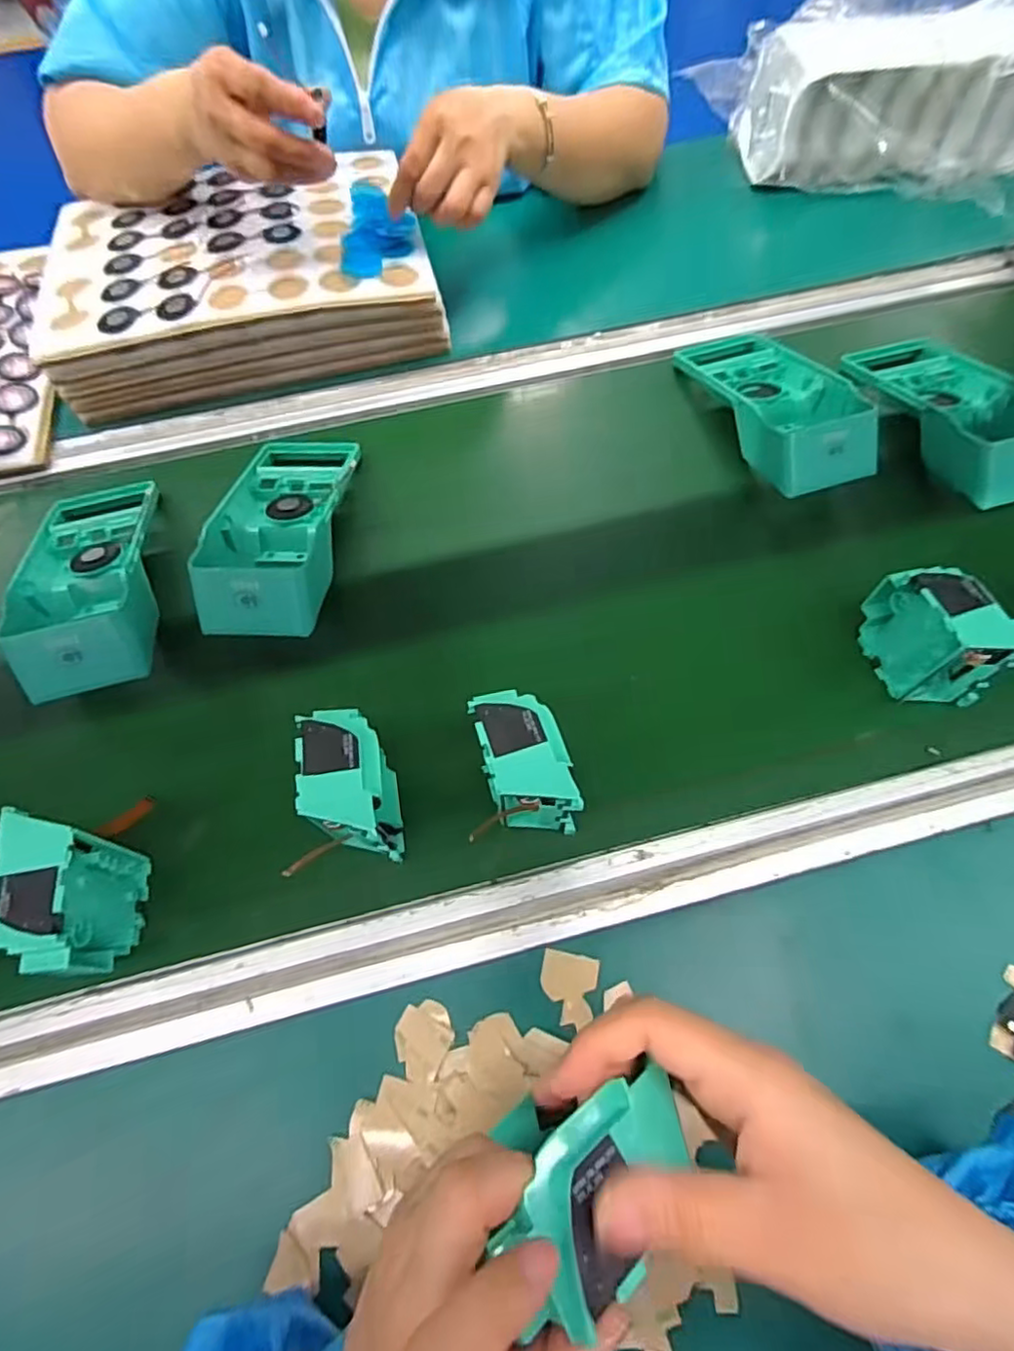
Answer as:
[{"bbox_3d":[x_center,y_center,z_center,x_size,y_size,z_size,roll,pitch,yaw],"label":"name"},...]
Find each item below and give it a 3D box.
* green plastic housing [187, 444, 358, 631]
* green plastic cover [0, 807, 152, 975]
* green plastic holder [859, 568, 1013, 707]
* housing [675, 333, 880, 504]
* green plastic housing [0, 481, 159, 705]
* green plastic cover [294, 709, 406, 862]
[{"bbox_3d":[-0.168,-0.117,0.462,0.091,0.043,0.196,1,64,3],"label":"green plastic housing"},{"bbox_3d":[-0.234,0.115,0.338,0.042,0.074,0.085,-6,64,-1],"label":"green plastic cover"},{"bbox_3d":[0.265,-0.024,0.391,0.040,0.071,0.077,-15,64,-5],"label":"green plastic holder"},{"bbox_3d":[0.213,-0.223,0.503,0.089,0.046,0.190,-18,65,-7],"label":"housing"},{"bbox_3d":[-0.297,-0.075,0.449,0.095,0.051,0.193,-12,64,-4],"label":"green plastic housing"},{"bbox_3d":[-0.086,0.064,0.356,0.041,0.068,0.075,-9,64,-3],"label":"green plastic cover"}]

